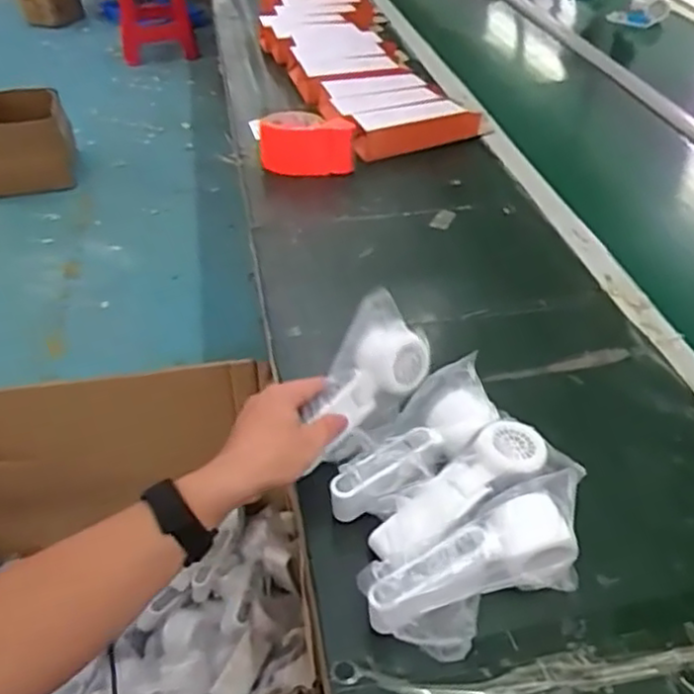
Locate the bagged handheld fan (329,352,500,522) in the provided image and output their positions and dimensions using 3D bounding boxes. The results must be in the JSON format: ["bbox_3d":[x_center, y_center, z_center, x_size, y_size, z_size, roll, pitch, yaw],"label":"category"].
[{"bbox_3d":[0.059,0.079,0.585,0.179,0.054,0.072,-39,53,-20],"label":"bagged handheld fan"}]

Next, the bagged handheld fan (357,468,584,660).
[{"bbox_3d":[0.106,0.163,0.511,0.187,0.064,0.070,-20,45,-21],"label":"bagged handheld fan"}]

